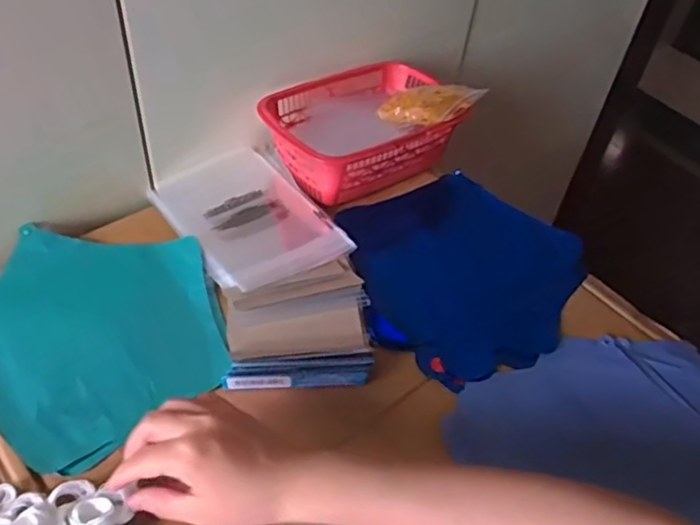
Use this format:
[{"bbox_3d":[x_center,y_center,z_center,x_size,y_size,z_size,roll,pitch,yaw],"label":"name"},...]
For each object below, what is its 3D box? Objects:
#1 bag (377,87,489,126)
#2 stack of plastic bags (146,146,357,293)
[{"bbox_3d":[0.089,-0.171,0.711,0.115,0.023,0.053,-6,44,14],"label":"bag"},{"bbox_3d":[-0.104,-0.052,0.652,0.136,0.015,0.196,-24,53,-27],"label":"stack of plastic bags"}]

